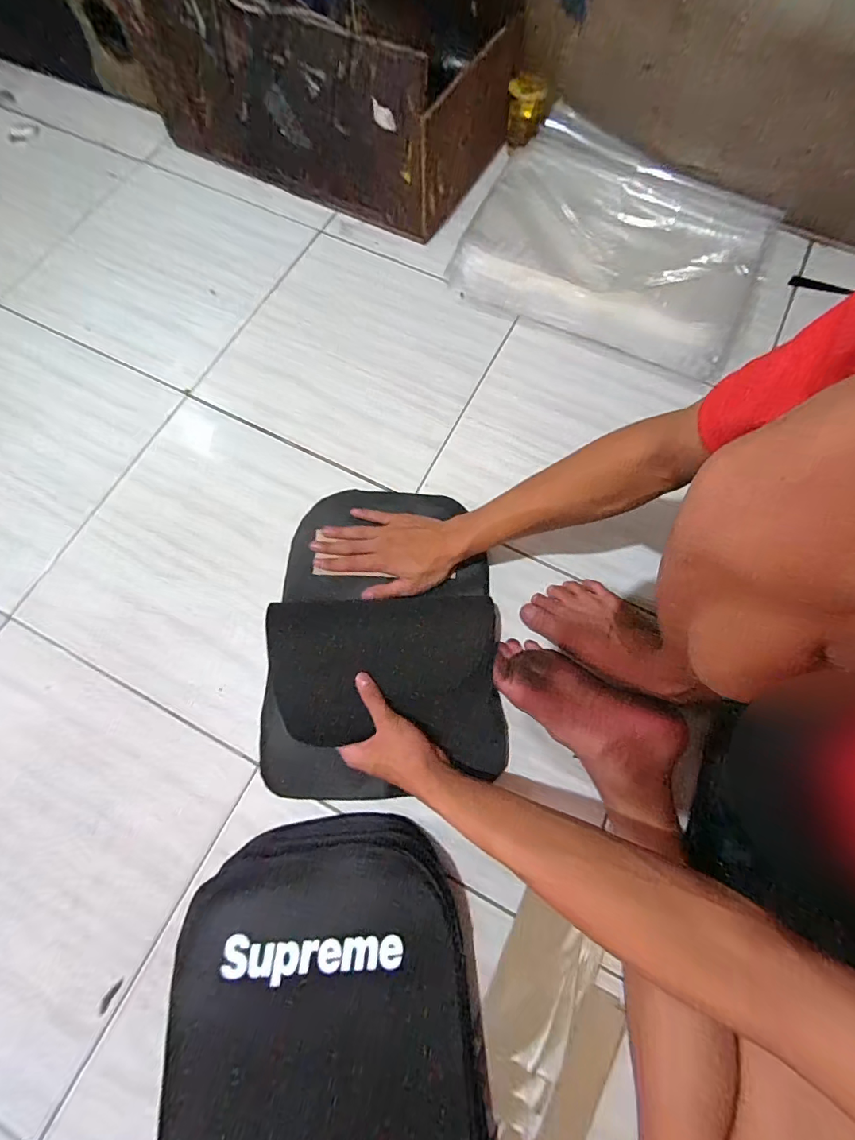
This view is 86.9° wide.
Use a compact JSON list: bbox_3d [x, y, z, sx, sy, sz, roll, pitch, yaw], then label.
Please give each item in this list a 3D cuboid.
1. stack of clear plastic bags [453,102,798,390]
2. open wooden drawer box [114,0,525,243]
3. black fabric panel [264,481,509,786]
[{"bbox_3d":[0.323,-0.568,0.759,0.465,0.042,0.397,27,73,6],"label":"stack of clear plastic bags"},{"bbox_3d":[-0.163,-0.858,0.763,0.555,0.276,0.311,25,73,6],"label":"open wooden drawer box"},{"bbox_3d":[-0.052,0.065,0.562,0.267,0.067,0.381,-2,72,-3],"label":"black fabric panel"}]

